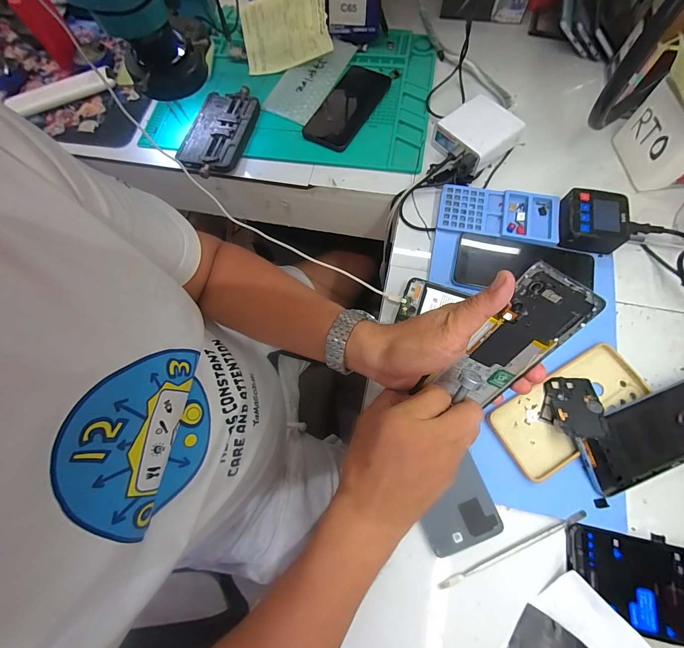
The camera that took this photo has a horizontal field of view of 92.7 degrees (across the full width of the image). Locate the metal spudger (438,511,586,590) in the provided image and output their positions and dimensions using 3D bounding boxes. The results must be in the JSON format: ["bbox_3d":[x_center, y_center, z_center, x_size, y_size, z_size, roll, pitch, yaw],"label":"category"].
[{"bbox_3d":[0.168,0.222,0.321,0.161,0.010,0.008,-24,71,-6],"label":"metal spudger"}]

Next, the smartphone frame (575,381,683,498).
[{"bbox_3d":[0.328,0.112,0.338,0.172,0.009,0.073,-20,90,-9],"label":"smartphone frame"}]

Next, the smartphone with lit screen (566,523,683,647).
[{"bbox_3d":[0.301,0.248,0.304,0.169,0.010,0.078,10,72,7],"label":"smartphone with lit screen"}]

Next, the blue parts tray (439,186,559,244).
[{"bbox_3d":[0.206,-0.143,0.433,0.152,0.020,0.073,9,72,7],"label":"blue parts tray"}]

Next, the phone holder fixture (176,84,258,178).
[{"bbox_3d":[-0.193,-0.300,0.506,0.095,0.026,0.164,9,72,7],"label":"phone holder fixture"}]

